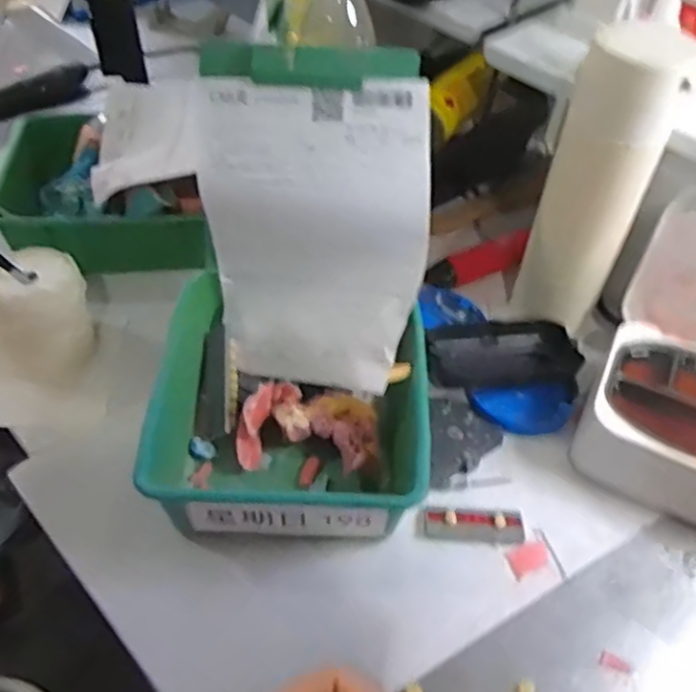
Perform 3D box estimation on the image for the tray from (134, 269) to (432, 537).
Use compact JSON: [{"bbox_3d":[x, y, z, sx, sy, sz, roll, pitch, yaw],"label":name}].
[{"bbox_3d":[-0.034,0.038,0.441,0.158,0.068,0.177,2,48,-2],"label":"tray"}]

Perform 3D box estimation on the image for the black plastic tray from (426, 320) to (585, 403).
[{"bbox_3d":[0.113,0.006,0.502,0.110,0.032,0.058,6,48,1],"label":"black plastic tray"}]

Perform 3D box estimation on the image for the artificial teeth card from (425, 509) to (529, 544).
[{"bbox_3d":[0.078,0.112,0.422,0.063,0.007,0.019,3,48,-2],"label":"artificial teeth card"}]

